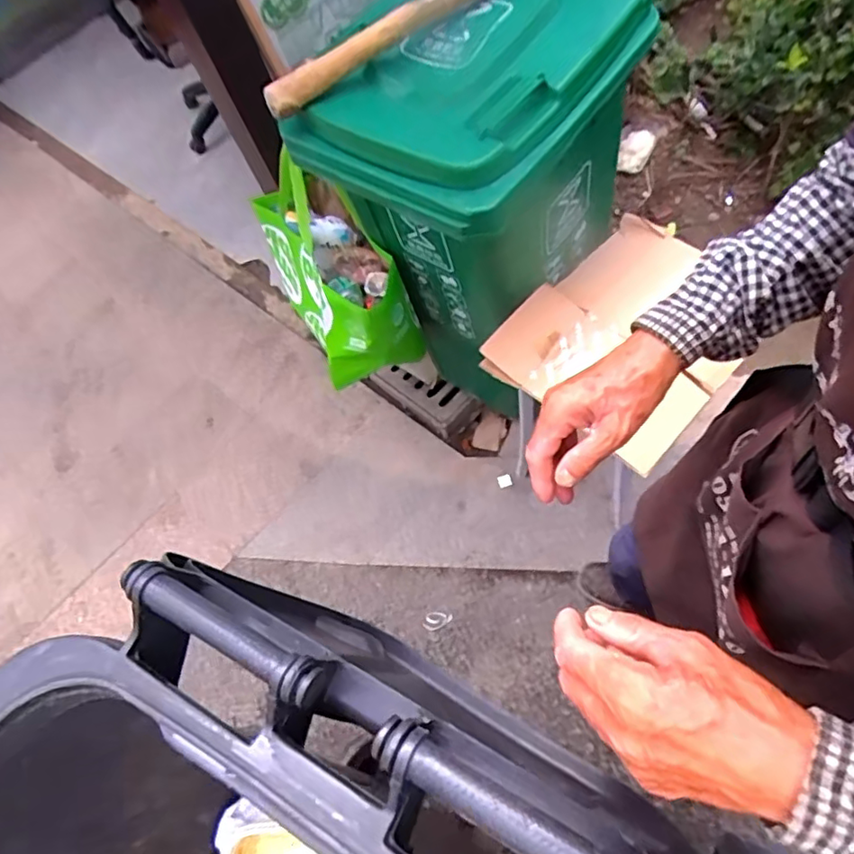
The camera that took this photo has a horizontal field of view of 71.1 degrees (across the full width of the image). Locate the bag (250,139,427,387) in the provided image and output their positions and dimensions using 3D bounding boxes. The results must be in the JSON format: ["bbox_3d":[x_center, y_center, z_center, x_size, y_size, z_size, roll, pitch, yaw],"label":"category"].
[{"bbox_3d":[-0.183,-0.306,1.263,0.214,0.326,0.320,-29,60,-6],"label":"bag"}]

